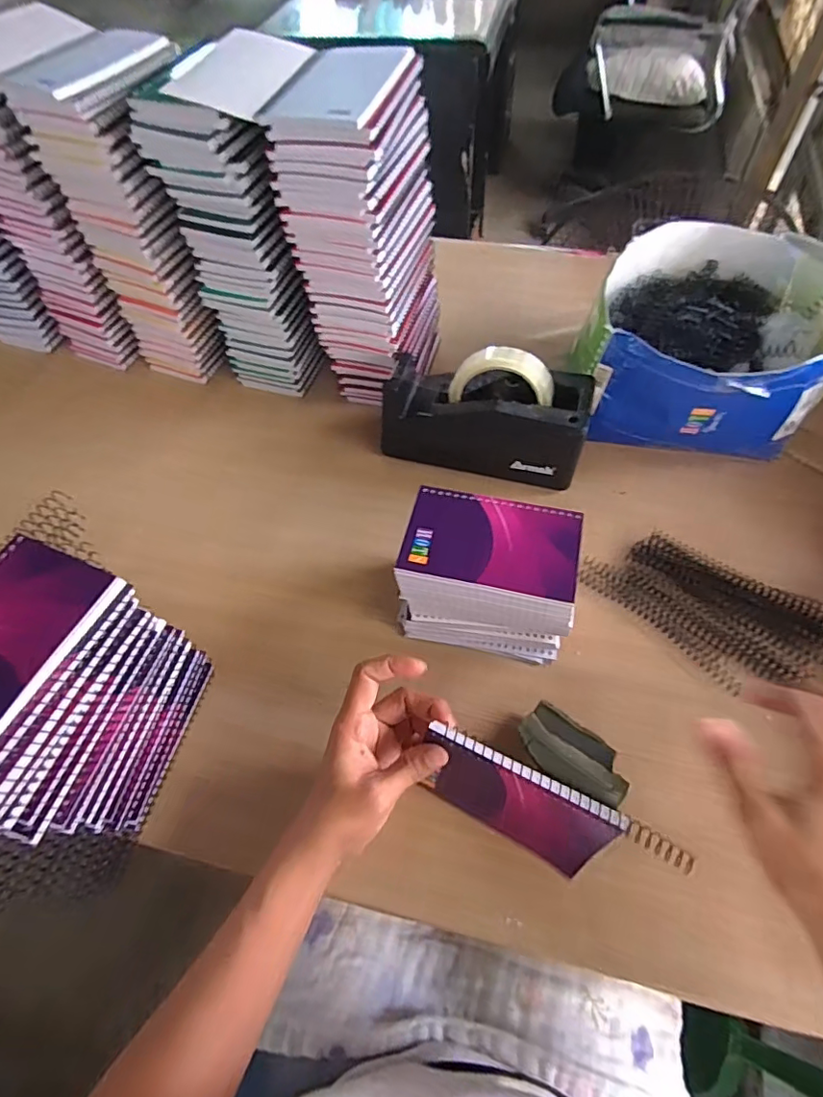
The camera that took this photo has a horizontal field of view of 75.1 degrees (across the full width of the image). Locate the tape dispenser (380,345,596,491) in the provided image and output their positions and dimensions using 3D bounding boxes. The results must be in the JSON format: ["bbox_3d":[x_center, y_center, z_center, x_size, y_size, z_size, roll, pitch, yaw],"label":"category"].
[{"bbox_3d":[0.070,-0.132,0.531,0.197,0.119,0.074,11,60,10],"label":"tape dispenser"}]

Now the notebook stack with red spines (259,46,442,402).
[{"bbox_3d":[-0.041,-0.288,0.549,0.107,0.305,0.139,8,59,8],"label":"notebook stack with red spines"}]

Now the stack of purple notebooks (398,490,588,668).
[{"bbox_3d":[0.061,0.024,0.436,0.129,0.109,0.085,10,59,9],"label":"stack of purple notebooks"}]

